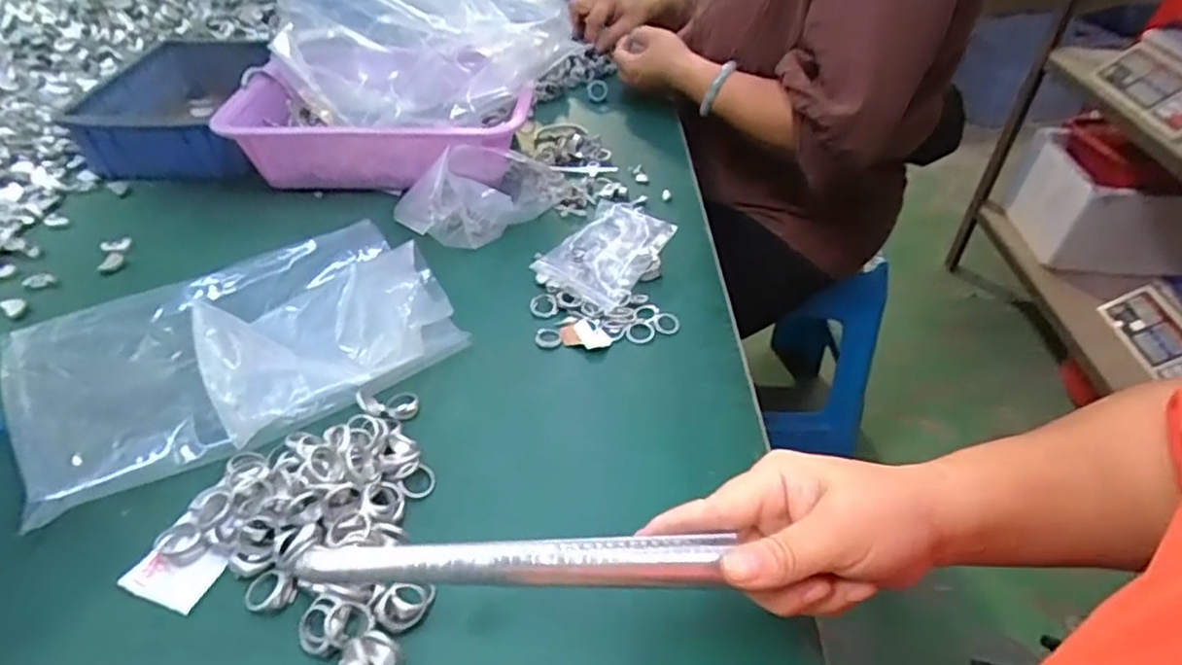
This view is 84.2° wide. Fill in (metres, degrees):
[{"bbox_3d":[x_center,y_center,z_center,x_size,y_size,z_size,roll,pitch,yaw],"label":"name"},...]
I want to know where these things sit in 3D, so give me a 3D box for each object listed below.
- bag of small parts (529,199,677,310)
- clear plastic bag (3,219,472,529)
[{"bbox_3d":[0.017,-0.075,0.592,0.083,0.027,0.131,25,47,24],"label":"bag of small parts"},{"bbox_3d":[-0.266,-0.008,0.491,0.294,0.058,0.229,-26,48,-26],"label":"clear plastic bag"}]

